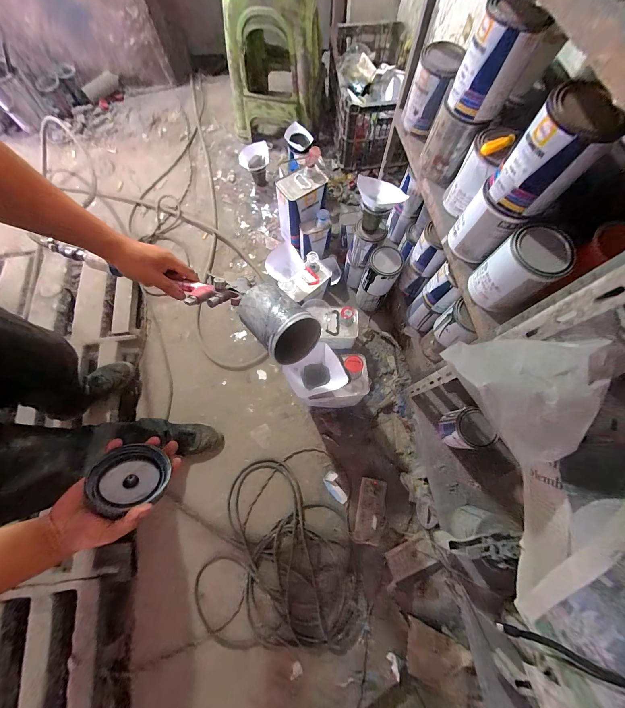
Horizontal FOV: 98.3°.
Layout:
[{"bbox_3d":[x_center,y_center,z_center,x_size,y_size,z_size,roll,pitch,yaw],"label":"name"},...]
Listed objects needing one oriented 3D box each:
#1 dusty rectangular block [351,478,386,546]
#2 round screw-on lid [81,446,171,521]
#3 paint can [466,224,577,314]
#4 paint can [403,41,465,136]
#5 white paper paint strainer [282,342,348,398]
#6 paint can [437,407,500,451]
[{"bbox_3d":[0.174,0.479,0.829,0.079,0.049,0.177,15,74,5],"label":"dusty rectangular block"},{"bbox_3d":[-0.259,0.182,0.387,0.091,0.030,0.093,13,30,-8],"label":"round screw-on lid"},{"bbox_3d":[0.381,-0.148,0.506,0.093,0.139,0.102,0,73,0],"label":"paint can"},{"bbox_3d":[0.282,-0.630,0.647,0.093,0.129,0.097,24,75,7],"label":"paint can"},{"bbox_3d":[0.004,0.039,0.569,0.113,0.073,0.120,-35,76,-10],"label":"white paper paint strainer"},{"bbox_3d":[0.431,0.209,0.763,0.099,0.123,0.100,0,73,0],"label":"paint can"}]

